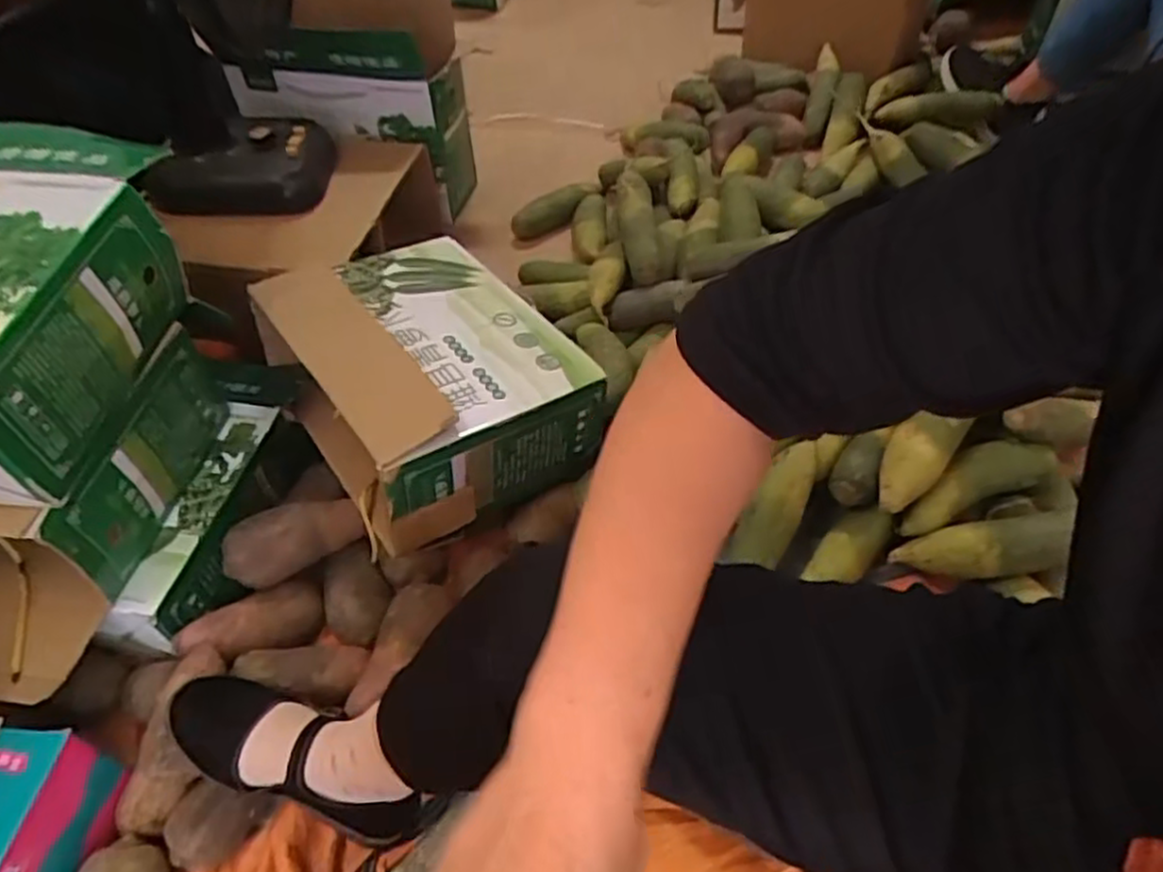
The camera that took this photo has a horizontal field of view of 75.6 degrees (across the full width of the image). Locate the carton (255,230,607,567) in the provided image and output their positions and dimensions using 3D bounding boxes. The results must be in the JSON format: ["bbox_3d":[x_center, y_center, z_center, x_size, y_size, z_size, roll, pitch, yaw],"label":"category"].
[{"bbox_3d":[-0.180,-0.076,0.878,0.284,0.153,0.364,-29,54,-20],"label":"carton"}]

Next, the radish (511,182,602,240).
[{"bbox_3d":[-0.038,-0.396,1.296,0.182,0.053,0.049,-29,54,-20],"label":"radish"}]

